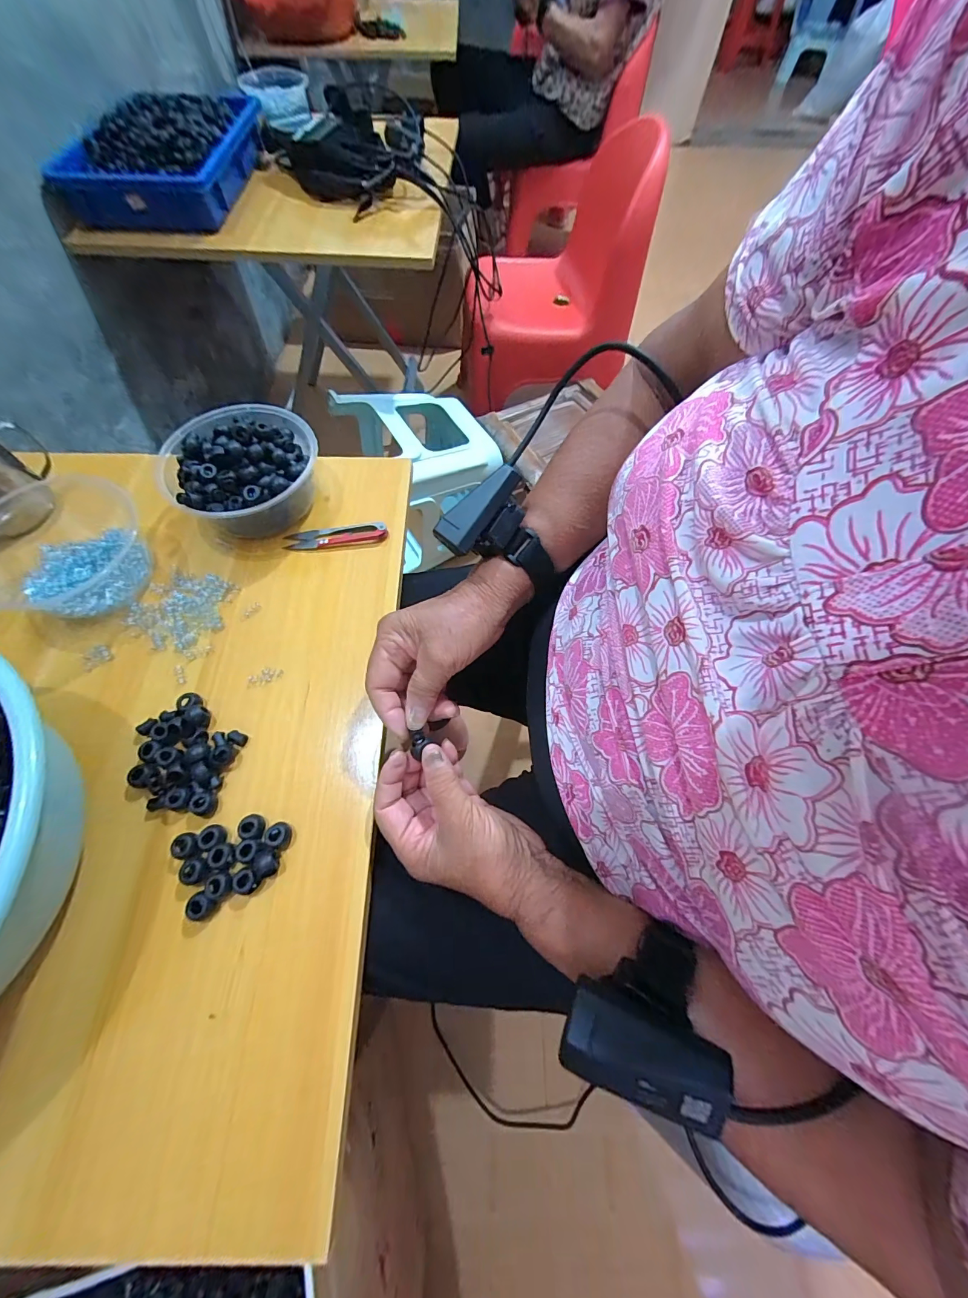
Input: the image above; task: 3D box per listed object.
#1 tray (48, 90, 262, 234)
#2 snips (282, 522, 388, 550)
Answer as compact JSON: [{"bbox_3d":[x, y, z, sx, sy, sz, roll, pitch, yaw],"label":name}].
[{"bbox_3d":[-0.511,-0.805,0.667,0.236,0.084,0.309,-2,65,-2],"label":"tray"},{"bbox_3d":[-0.148,-0.114,0.409,0.099,0.010,0.021,-6,65,-4],"label":"snips"}]

